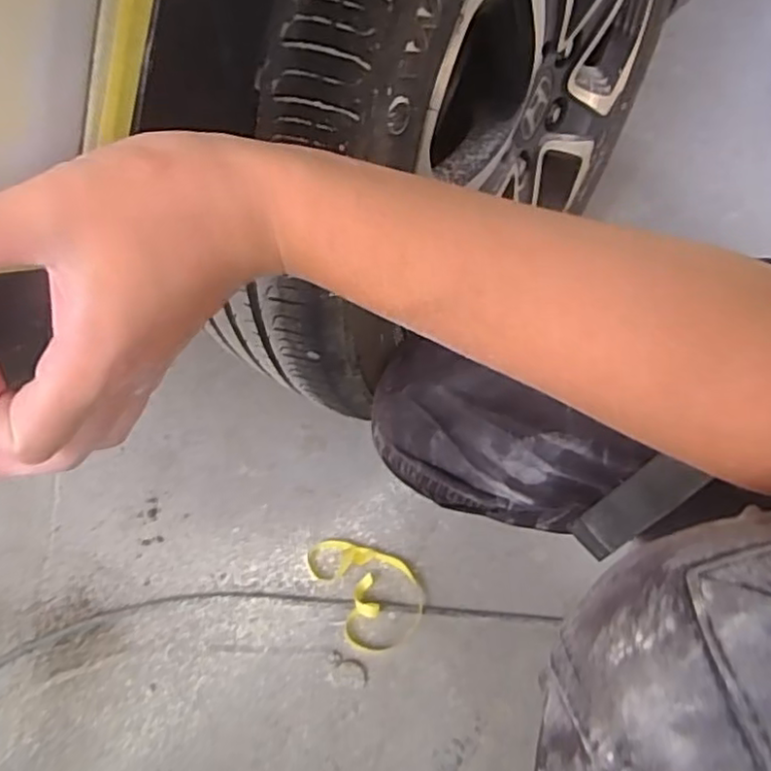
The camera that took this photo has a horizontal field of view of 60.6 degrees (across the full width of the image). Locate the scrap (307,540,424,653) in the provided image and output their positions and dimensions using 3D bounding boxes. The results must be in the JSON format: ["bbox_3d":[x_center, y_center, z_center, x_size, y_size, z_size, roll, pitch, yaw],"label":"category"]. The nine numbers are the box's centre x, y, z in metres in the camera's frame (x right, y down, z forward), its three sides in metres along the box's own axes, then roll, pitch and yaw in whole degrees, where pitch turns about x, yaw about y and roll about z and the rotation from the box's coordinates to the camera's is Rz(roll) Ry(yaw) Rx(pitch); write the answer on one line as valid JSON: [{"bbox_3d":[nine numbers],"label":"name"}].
[{"bbox_3d":[-0.015,0.189,0.636,0.087,0.015,0.120,-25,58,-21],"label":"scrap"}]

